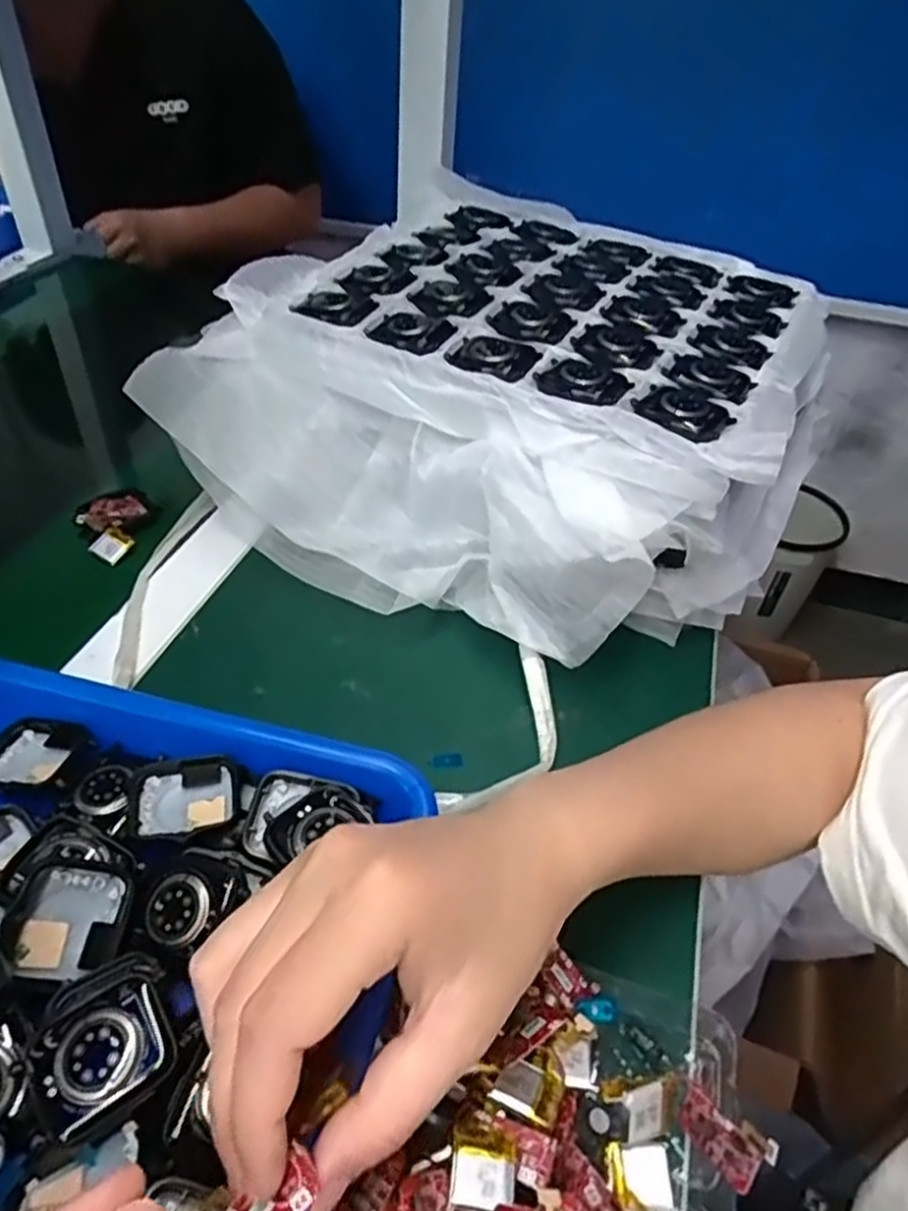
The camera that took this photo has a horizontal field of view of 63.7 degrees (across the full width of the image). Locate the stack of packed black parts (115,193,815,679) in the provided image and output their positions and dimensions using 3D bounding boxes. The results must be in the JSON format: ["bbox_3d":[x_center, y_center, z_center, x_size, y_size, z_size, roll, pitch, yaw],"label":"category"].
[{"bbox_3d":[0.037,-0.129,0.474,0.357,0.136,0.307,25,46,20],"label":"stack of packed black parts"}]

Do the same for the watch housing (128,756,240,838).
[{"bbox_3d":[-0.110,0.079,0.299,0.040,0.009,0.036,-4,44,-10],"label":"watch housing"}]

